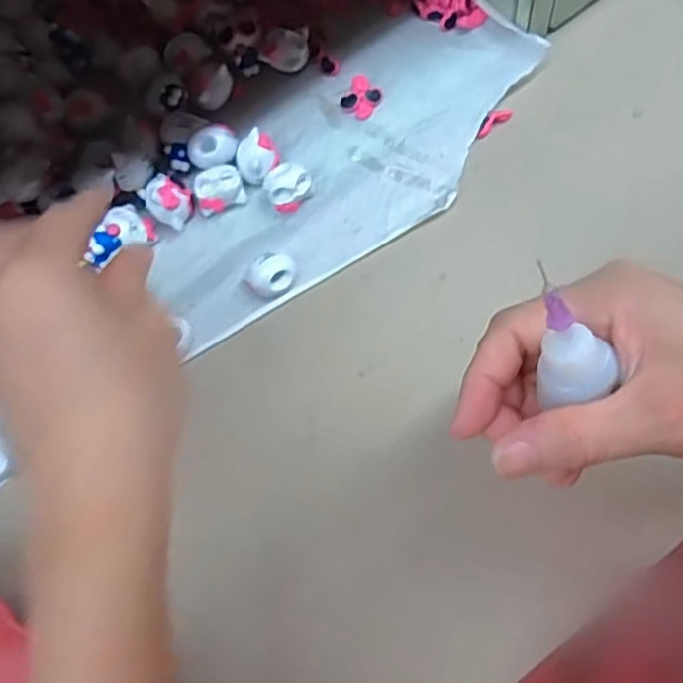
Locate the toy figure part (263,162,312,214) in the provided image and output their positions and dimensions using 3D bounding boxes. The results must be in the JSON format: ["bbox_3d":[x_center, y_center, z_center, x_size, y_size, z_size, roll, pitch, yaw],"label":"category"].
[{"bbox_3d":[-0.028,-0.082,0.350,0.024,0.022,0.022,-8,74,-2],"label":"toy figure part"}]

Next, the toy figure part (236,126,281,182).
[{"bbox_3d":[-0.046,-0.099,0.352,0.023,0.020,0.024,0,74,0],"label":"toy figure part"}]

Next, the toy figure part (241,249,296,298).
[{"bbox_3d":[-0.038,-0.034,0.342,0.027,0.013,0.020,-22,75,-6],"label":"toy figure part"}]

